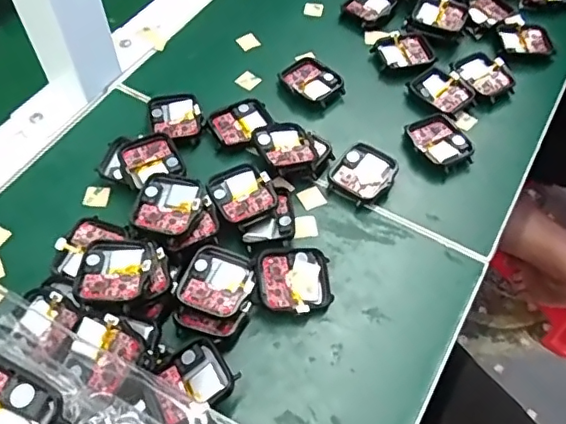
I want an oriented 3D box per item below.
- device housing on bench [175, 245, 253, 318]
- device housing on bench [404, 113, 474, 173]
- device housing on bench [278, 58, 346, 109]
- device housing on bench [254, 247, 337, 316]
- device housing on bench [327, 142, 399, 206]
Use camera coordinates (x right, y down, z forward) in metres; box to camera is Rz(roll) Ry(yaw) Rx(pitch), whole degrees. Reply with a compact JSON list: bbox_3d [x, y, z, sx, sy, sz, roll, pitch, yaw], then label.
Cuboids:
[{"bbox_3d":[-0.039,0.040,0.321,0.040,0.006,0.039,21,51,11],"label":"device housing on bench"},{"bbox_3d":[0.112,-0.049,0.399,0.038,0.012,0.045,-23,60,-15],"label":"device housing on bench"},{"bbox_3d":[0.021,-0.099,0.431,0.046,0.012,0.038,37,64,21],"label":"device housing on bench"},{"bbox_3d":[0.006,0.040,0.328,0.045,0.011,0.038,-2,66,-15],"label":"device housing on bench"},{"bbox_3d":[0.054,-0.026,0.379,0.039,0.012,0.042,36,63,20],"label":"device housing on bench"}]

